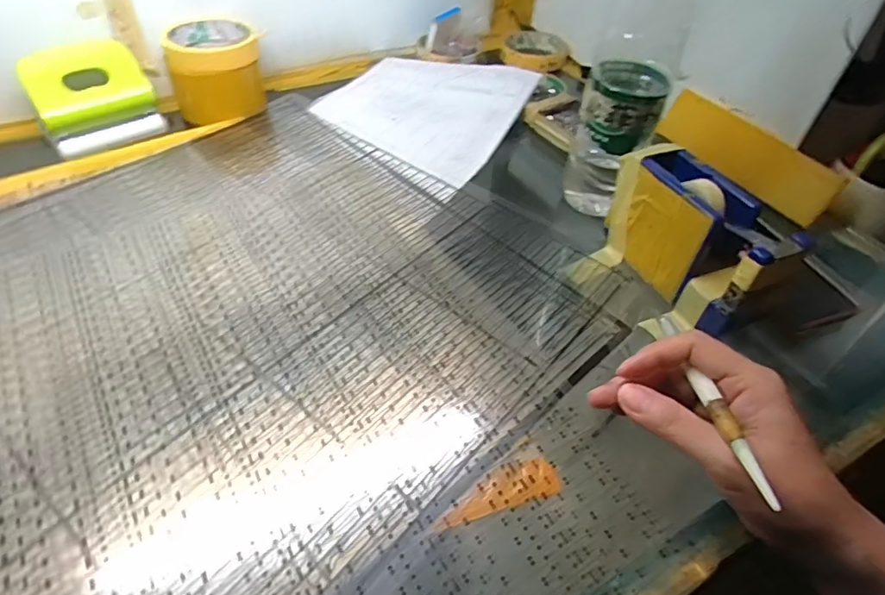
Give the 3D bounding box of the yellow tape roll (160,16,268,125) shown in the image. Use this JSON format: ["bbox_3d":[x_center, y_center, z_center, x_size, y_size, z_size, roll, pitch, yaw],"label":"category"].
[{"bbox_3d":[-0.238,-0.241,0.565,0.089,0.071,0.085,-16,49,-18],"label":"yellow tape roll"}]

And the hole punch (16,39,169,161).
[{"bbox_3d":[-0.335,-0.194,0.513,0.099,0.070,0.053,-28,54,-28],"label":"hole punch"}]

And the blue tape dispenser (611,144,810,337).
[{"bbox_3d":[0.178,-0.041,0.389,0.054,0.083,0.137,-17,49,-20],"label":"blue tape dispenser"}]

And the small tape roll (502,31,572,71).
[{"bbox_3d":[0.125,-0.330,0.717,0.089,0.023,0.100,13,46,10],"label":"small tape roll"}]

